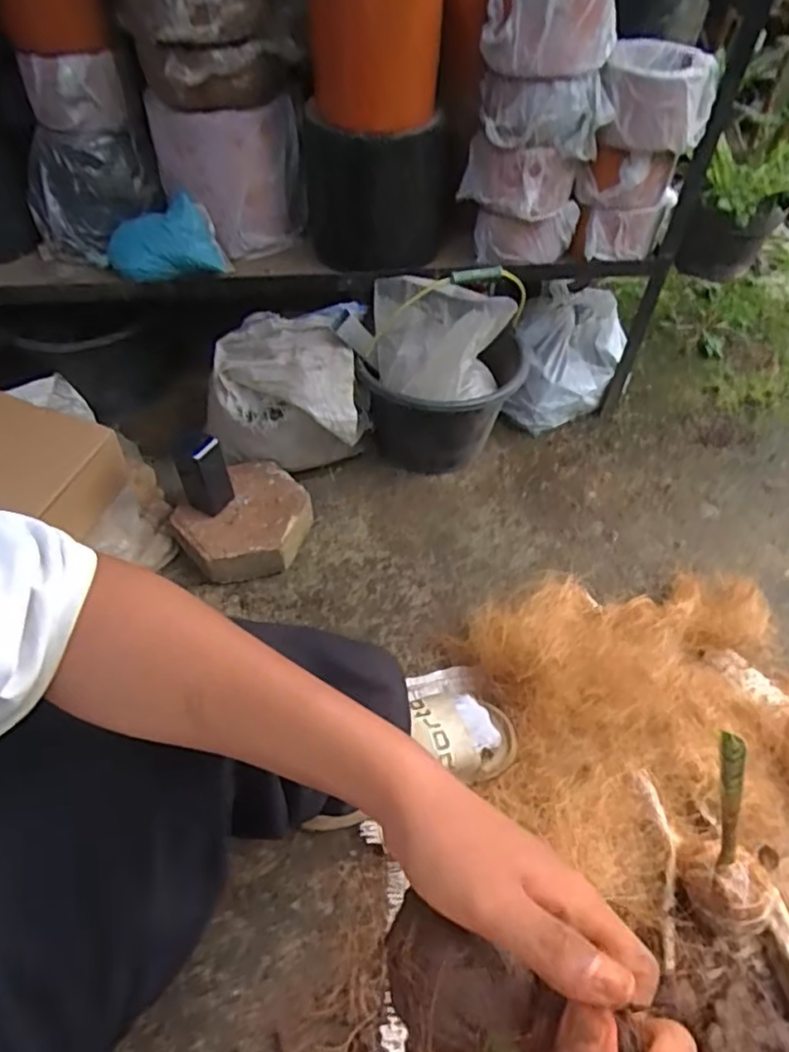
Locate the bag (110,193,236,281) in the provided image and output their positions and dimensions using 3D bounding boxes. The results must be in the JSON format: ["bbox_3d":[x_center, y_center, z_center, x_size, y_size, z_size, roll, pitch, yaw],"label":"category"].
[{"bbox_3d":[-0.333,-0.413,0.943,0.163,0.075,0.100,-13,52,-12],"label":"bag"}]

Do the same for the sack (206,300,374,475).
[{"bbox_3d":[-0.172,-0.204,1.058,0.259,0.242,0.145,1,51,-1],"label":"sack"}]

